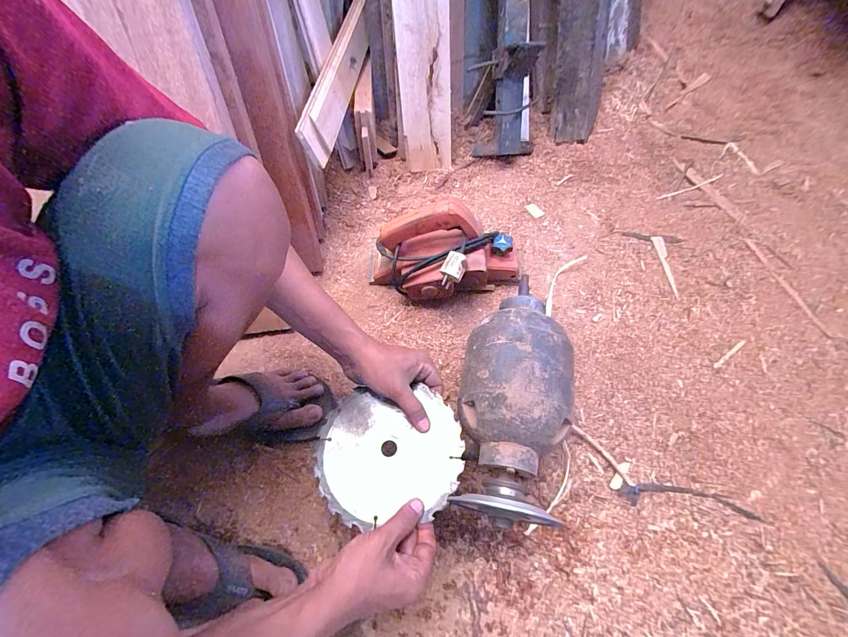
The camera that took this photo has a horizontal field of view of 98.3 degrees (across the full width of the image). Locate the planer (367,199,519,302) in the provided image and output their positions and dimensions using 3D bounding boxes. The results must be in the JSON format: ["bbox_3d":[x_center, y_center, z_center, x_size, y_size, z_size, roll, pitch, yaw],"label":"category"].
[{"bbox_3d":[0.034,-0.093,0.625,0.268,0.162,0.103,2,59,1],"label":"planer"}]

